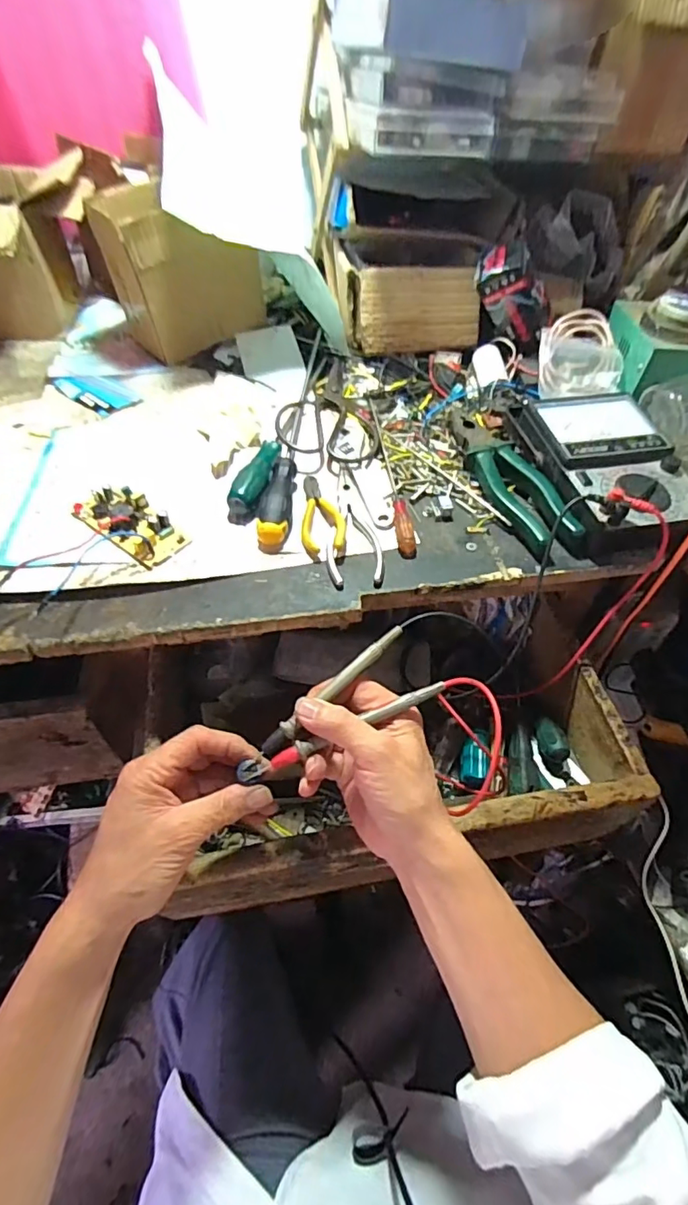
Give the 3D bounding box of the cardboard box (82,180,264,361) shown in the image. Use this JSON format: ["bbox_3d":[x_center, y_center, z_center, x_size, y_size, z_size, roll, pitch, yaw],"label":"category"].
[{"bbox_3d":[-0.180,-0.371,0.603,0.157,0.151,0.088,-30,58,-25],"label":"cardboard box"}]

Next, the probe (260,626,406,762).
[{"bbox_3d":[-0.008,0.062,0.377,0.133,0.013,0.011,-41,64,-15],"label":"probe"}]

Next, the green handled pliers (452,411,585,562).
[{"bbox_3d":[0.155,-0.118,0.502,0.057,0.024,0.202,-8,51,-9],"label":"green handled pliers"}]

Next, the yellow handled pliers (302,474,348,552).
[{"bbox_3d":[-0.019,-0.084,0.478,0.038,0.009,0.101,-12,50,10],"label":"yellow handled pliers"}]

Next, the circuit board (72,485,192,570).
[{"bbox_3d":[-0.184,-0.070,0.459,0.101,0.021,0.050,34,56,22],"label":"circuit board"}]

